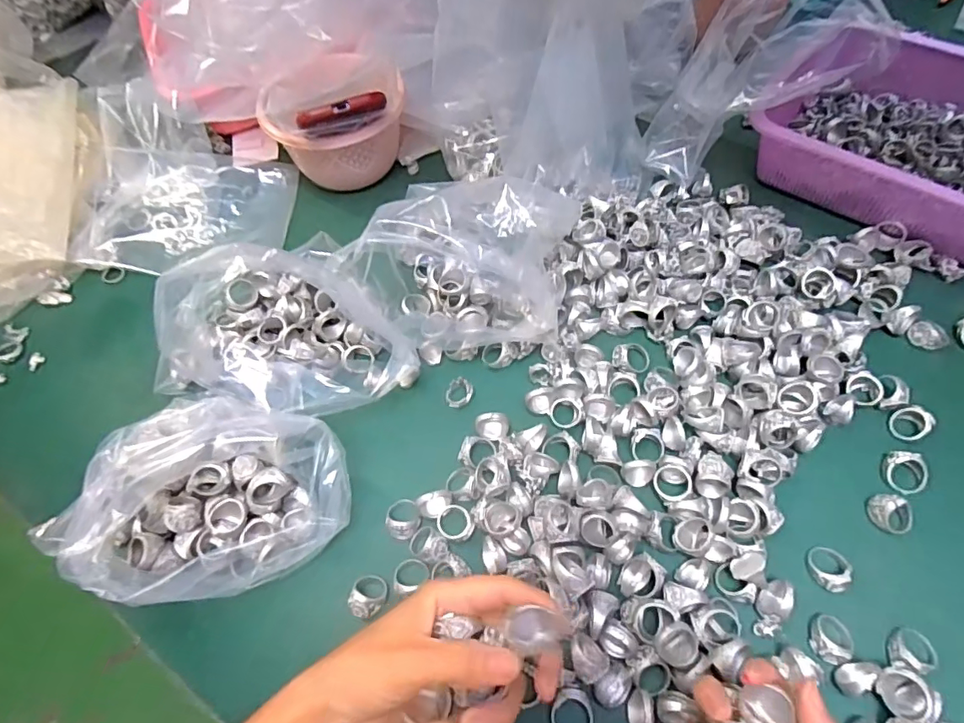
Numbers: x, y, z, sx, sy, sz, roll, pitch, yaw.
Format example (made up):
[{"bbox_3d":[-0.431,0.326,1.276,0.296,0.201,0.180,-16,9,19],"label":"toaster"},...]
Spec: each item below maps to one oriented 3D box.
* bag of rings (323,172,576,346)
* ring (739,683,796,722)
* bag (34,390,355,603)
[{"bbox_3d":[-0.014,-0.098,0.501,0.180,0.045,0.182,10,60,10],"label":"bag of rings"},{"bbox_3d":[0.135,0.167,0.261,0.026,0.020,0.022,7,61,7],"label":"ring"},{"bbox_3d":[-0.176,0.096,0.369,0.129,0.102,0.154,32,66,20],"label":"bag"}]

